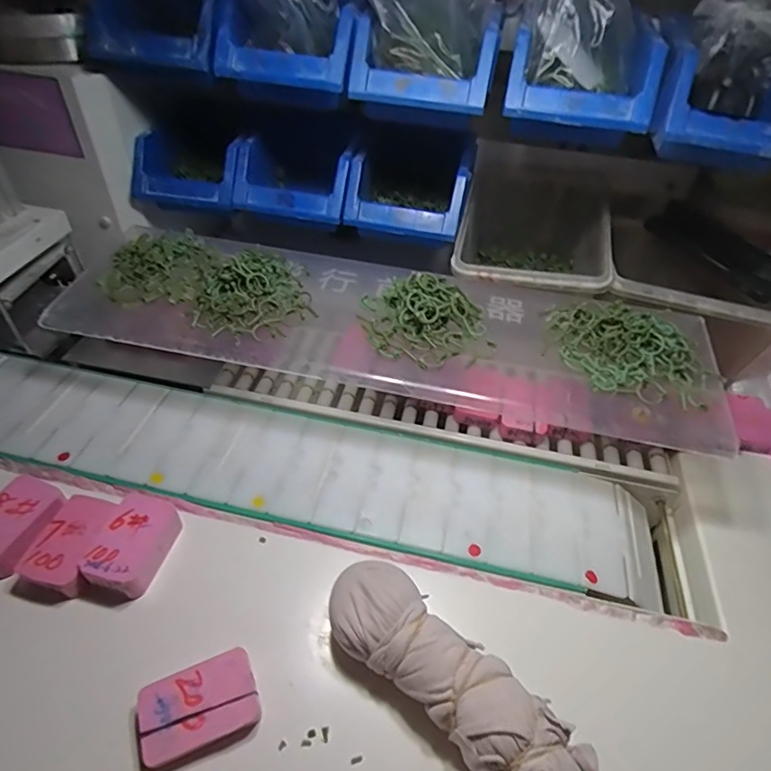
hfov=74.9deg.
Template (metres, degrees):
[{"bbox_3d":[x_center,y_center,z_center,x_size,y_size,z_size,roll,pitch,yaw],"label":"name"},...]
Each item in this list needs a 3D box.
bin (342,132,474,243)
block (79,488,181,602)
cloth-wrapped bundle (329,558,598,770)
[{"bbox_3d":[0.032,-0.229,0.568,0.124,0.072,0.154,13,46,8],"label":"bin"},{"bbox_3d":[-0.200,0.125,0.402,0.049,0.024,0.074,11,45,7],"label":"block"},{"bbox_3d":[0.039,0.192,0.333,0.192,0.052,0.060,32,51,25],"label":"cloth-wrapped bundle"}]

